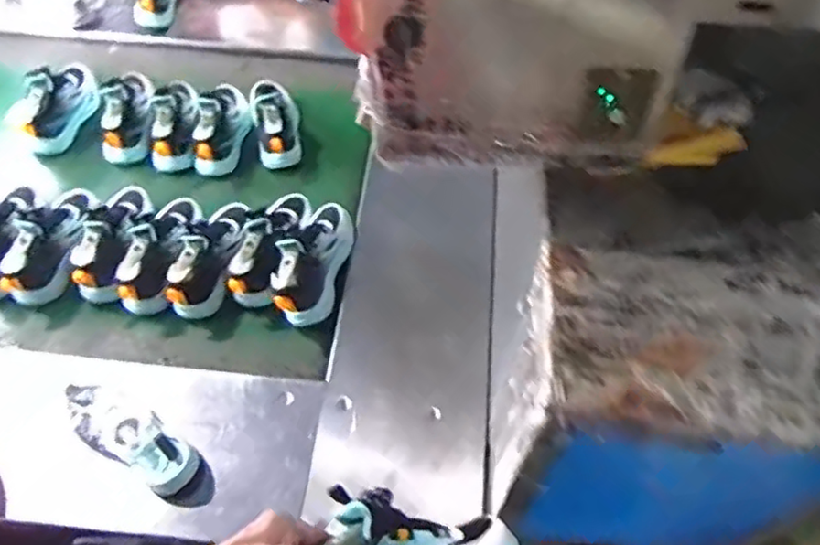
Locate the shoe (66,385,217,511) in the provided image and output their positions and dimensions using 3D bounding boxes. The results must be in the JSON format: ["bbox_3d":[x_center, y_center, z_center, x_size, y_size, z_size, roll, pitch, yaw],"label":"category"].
[{"bbox_3d":[-0.375,0.226,0.880,0.248,0.074,0.074,28,59,17],"label":"shoe"}]

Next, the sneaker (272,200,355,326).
[{"bbox_3d":[-0.154,-0.027,1.051,0.084,0.086,0.221,10,55,6],"label":"sneaker"}]

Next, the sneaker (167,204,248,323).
[{"bbox_3d":[-0.321,-0.039,1.064,0.085,0.095,0.221,11,55,6],"label":"sneaker"}]

